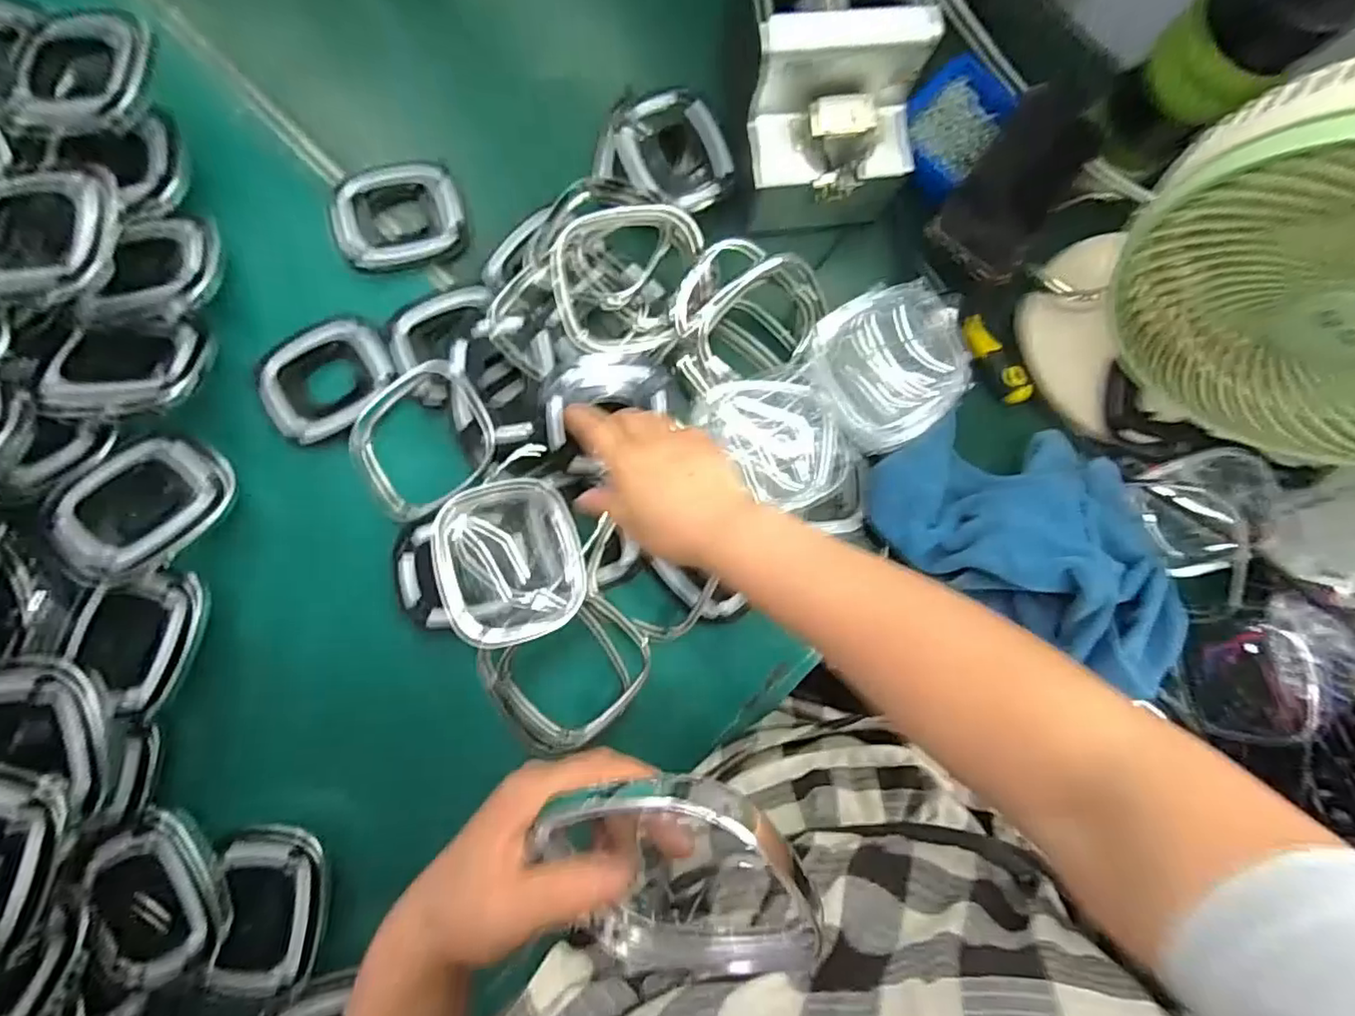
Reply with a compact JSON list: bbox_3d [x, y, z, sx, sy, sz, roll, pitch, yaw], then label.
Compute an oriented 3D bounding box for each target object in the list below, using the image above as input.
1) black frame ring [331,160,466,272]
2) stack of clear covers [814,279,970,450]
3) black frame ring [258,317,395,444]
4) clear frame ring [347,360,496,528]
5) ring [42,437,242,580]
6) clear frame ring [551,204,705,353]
[{"bbox_3d":[-0.239,-0.251,0.529,0.104,0.018,0.088,-16,84,-3],"label":"black frame ring"},{"bbox_3d":[0.168,-0.110,0.476,0.120,0.046,0.115,-26,85,-4],"label":"stack of clear covers"},{"bbox_3d":[-0.293,-0.110,0.515,0.105,0.015,0.086,-28,85,-4],"label":"black frame ring"},{"bbox_3d":[-0.213,-0.055,0.505,0.132,0.019,0.113,-36,83,10],"label":"clear frame ring"},{"bbox_3d":[-0.417,-0.002,0.476,0.106,0.028,0.116,22,66,2],"label":"ring"},{"bbox_3d":[-0.034,-0.177,0.479,0.123,0.024,0.107,-17,113,-22],"label":"clear frame ring"}]

